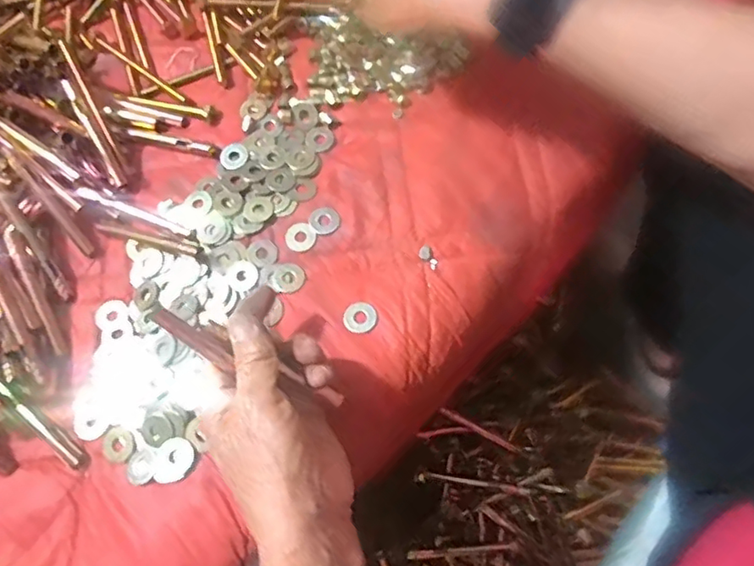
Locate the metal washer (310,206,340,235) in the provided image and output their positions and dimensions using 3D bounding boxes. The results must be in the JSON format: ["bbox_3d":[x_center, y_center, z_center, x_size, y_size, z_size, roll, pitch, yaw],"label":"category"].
[{"bbox_3d":[-0.037,-0.045,0.416,0.020,0.004,0.022,-1,69,3],"label":"metal washer"}]

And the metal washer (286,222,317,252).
[{"bbox_3d":[-0.054,-0.033,0.413,0.021,0.004,0.022,-1,69,3],"label":"metal washer"}]

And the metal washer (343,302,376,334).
[{"bbox_3d":[-0.011,0.023,0.388,0.022,0.004,0.022,0,66,1],"label":"metal washer"}]

